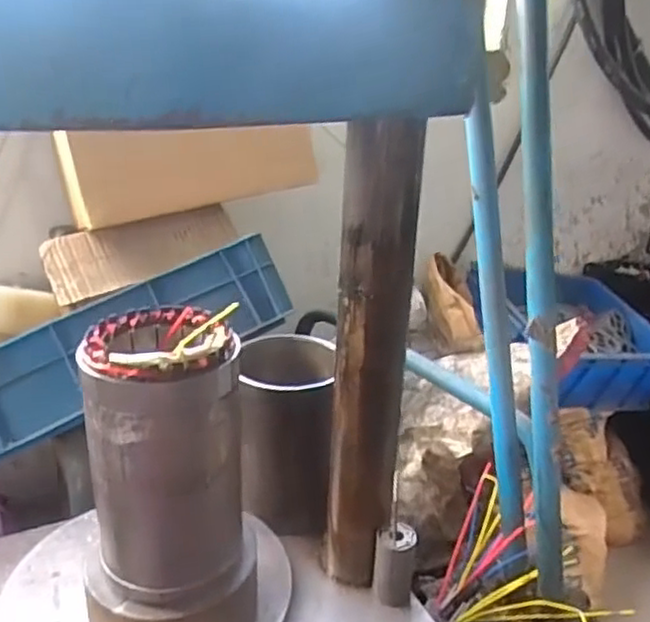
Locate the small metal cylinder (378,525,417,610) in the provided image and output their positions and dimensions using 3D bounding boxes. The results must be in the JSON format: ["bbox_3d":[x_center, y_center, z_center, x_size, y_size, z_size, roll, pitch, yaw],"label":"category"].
[{"bbox_3d":[0.068,0.246,0.661,0.036,0.077,0.029,5,23,7],"label":"small metal cylinder"}]

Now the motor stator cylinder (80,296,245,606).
[{"bbox_3d":[-0.126,0.111,0.547,0.109,0.203,0.106,-3,23,-12],"label":"motor stator cylinder"}]

